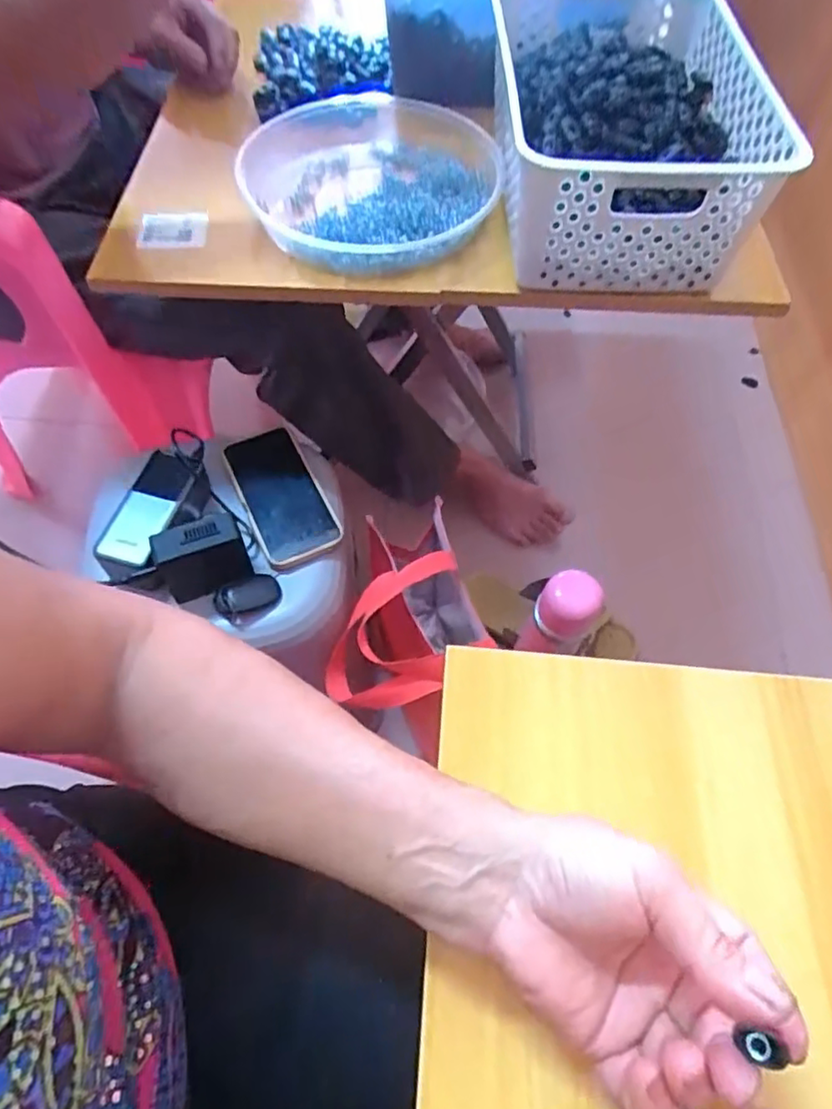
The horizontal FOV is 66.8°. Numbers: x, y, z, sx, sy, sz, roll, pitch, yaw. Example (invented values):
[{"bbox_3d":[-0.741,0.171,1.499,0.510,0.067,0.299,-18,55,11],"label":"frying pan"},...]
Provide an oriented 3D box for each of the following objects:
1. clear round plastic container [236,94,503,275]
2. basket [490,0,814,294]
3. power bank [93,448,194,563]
[{"bbox_3d":[-0.042,-0.347,0.580,0.220,0.055,0.255,-4,59,-4],"label":"clear round plastic container"},{"bbox_3d":[0.164,-0.362,0.538,0.199,0.117,0.290,-1,59,-2],"label":"basket"},{"bbox_3d":[-0.258,-0.049,0.609,0.053,0.017,0.133,12,59,5],"label":"power bank"}]

